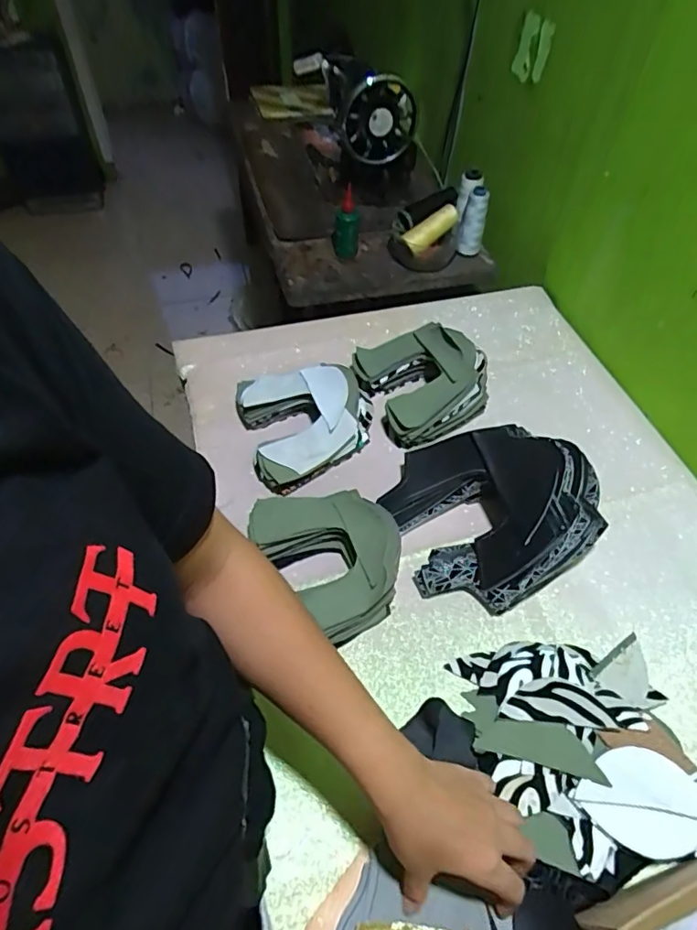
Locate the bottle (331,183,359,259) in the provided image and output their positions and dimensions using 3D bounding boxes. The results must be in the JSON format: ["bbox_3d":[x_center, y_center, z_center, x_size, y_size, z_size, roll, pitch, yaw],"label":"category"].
[{"bbox_3d":[-0.005,-0.429,0.960,0.049,0.107,0.059,2,52,-1],"label":"bottle"}]

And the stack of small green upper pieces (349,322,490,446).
[{"bbox_3d":[0.096,-0.125,0.742,0.155,0.082,0.171,-26,57,-21],"label":"stack of small green upper pieces"}]

